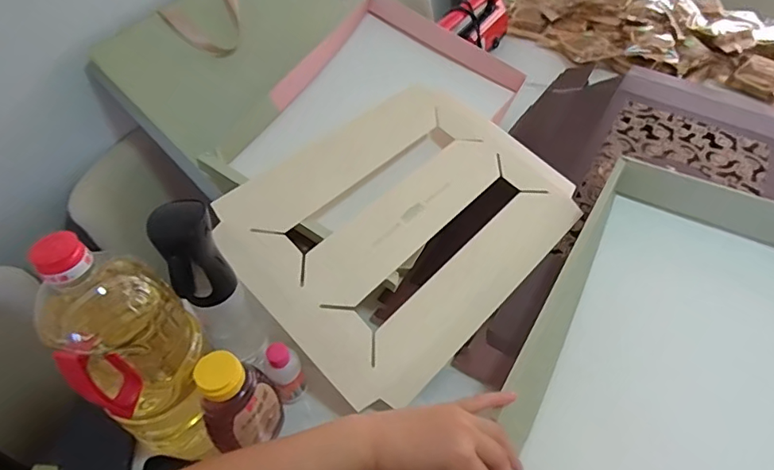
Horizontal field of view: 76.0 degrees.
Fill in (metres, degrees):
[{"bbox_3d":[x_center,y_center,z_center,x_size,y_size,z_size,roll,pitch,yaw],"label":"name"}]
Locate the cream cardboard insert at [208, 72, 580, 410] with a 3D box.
[{"bbox_3d":[0.033,-0.020,0.643,0.432,0.062,0.321,-38,83,-24],"label":"cream cardboard insert"}]

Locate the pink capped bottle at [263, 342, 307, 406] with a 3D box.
[{"bbox_3d":[-0.112,0.152,0.545,0.037,0.082,0.031,-24,52,-17],"label":"pink capped bottle"}]

